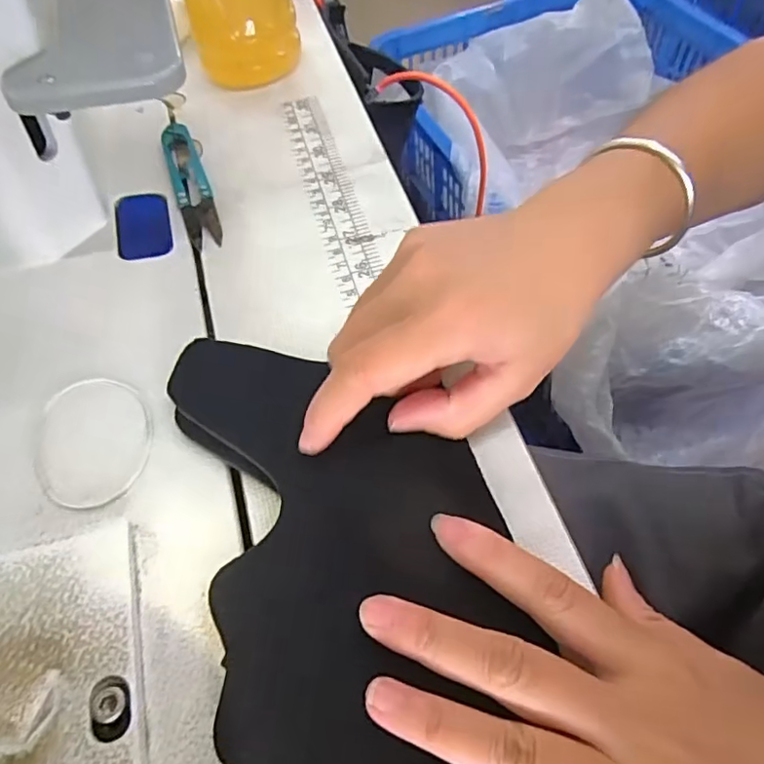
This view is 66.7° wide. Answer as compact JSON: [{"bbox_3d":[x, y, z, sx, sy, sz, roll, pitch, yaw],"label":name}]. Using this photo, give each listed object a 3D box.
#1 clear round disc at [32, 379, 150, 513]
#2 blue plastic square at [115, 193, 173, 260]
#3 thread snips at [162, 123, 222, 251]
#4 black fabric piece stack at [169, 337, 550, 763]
[{"bbox_3d":[-0.120,0.024,0.241,0.044,0.004,0.058,-16,57,-5],"label":"clear round disc"},{"bbox_3d":[-0.132,-0.086,0.322,0.028,0.004,0.053,-17,58,-6],"label":"blue plastic square"},{"bbox_3d":[-0.111,-0.116,0.335,0.019,0.007,0.102,-21,58,-8],"label":"thread snips"},{"bbox_3d":[-0.007,0.087,0.194,0.113,0.017,0.252,-10,56,-9],"label":"black fabric piece stack"}]

